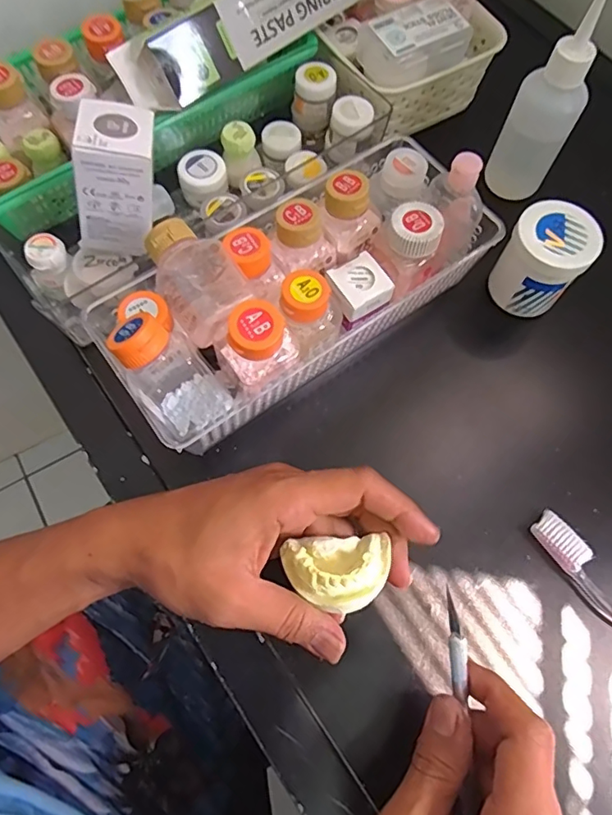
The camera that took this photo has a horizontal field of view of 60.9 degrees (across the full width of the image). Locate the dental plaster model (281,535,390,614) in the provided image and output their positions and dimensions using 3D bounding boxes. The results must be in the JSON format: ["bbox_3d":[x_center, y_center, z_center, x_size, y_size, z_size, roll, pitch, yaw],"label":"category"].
[{"bbox_3d":[0.017,0.087,0.275,0.056,0.024,0.038,-2,69,-3],"label":"dental plaster model"}]

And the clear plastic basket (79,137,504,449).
[{"bbox_3d":[-0.005,-0.088,0.339,0.259,0.083,0.115,-34,74,-15],"label":"clear plastic basket"}]

